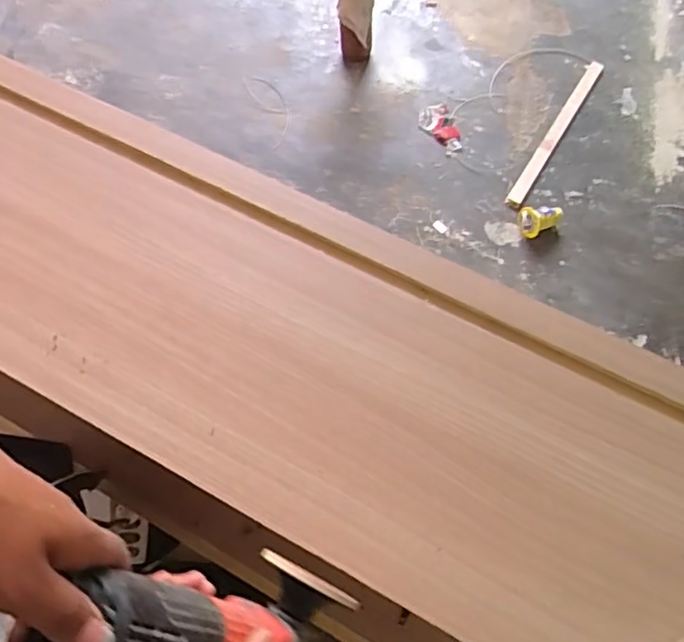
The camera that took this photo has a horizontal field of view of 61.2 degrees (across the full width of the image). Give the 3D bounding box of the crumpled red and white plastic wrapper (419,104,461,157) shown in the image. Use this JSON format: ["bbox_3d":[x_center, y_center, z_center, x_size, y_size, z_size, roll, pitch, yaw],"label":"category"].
[{"bbox_3d":[0.257,-0.512,1.539,0.096,0.012,0.169,-9,69,-6],"label":"crumpled red and white plastic wrapper"}]

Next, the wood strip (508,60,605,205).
[{"bbox_3d":[0.568,-0.504,1.529,0.038,0.019,0.552,31,70,10],"label":"wood strip"}]

